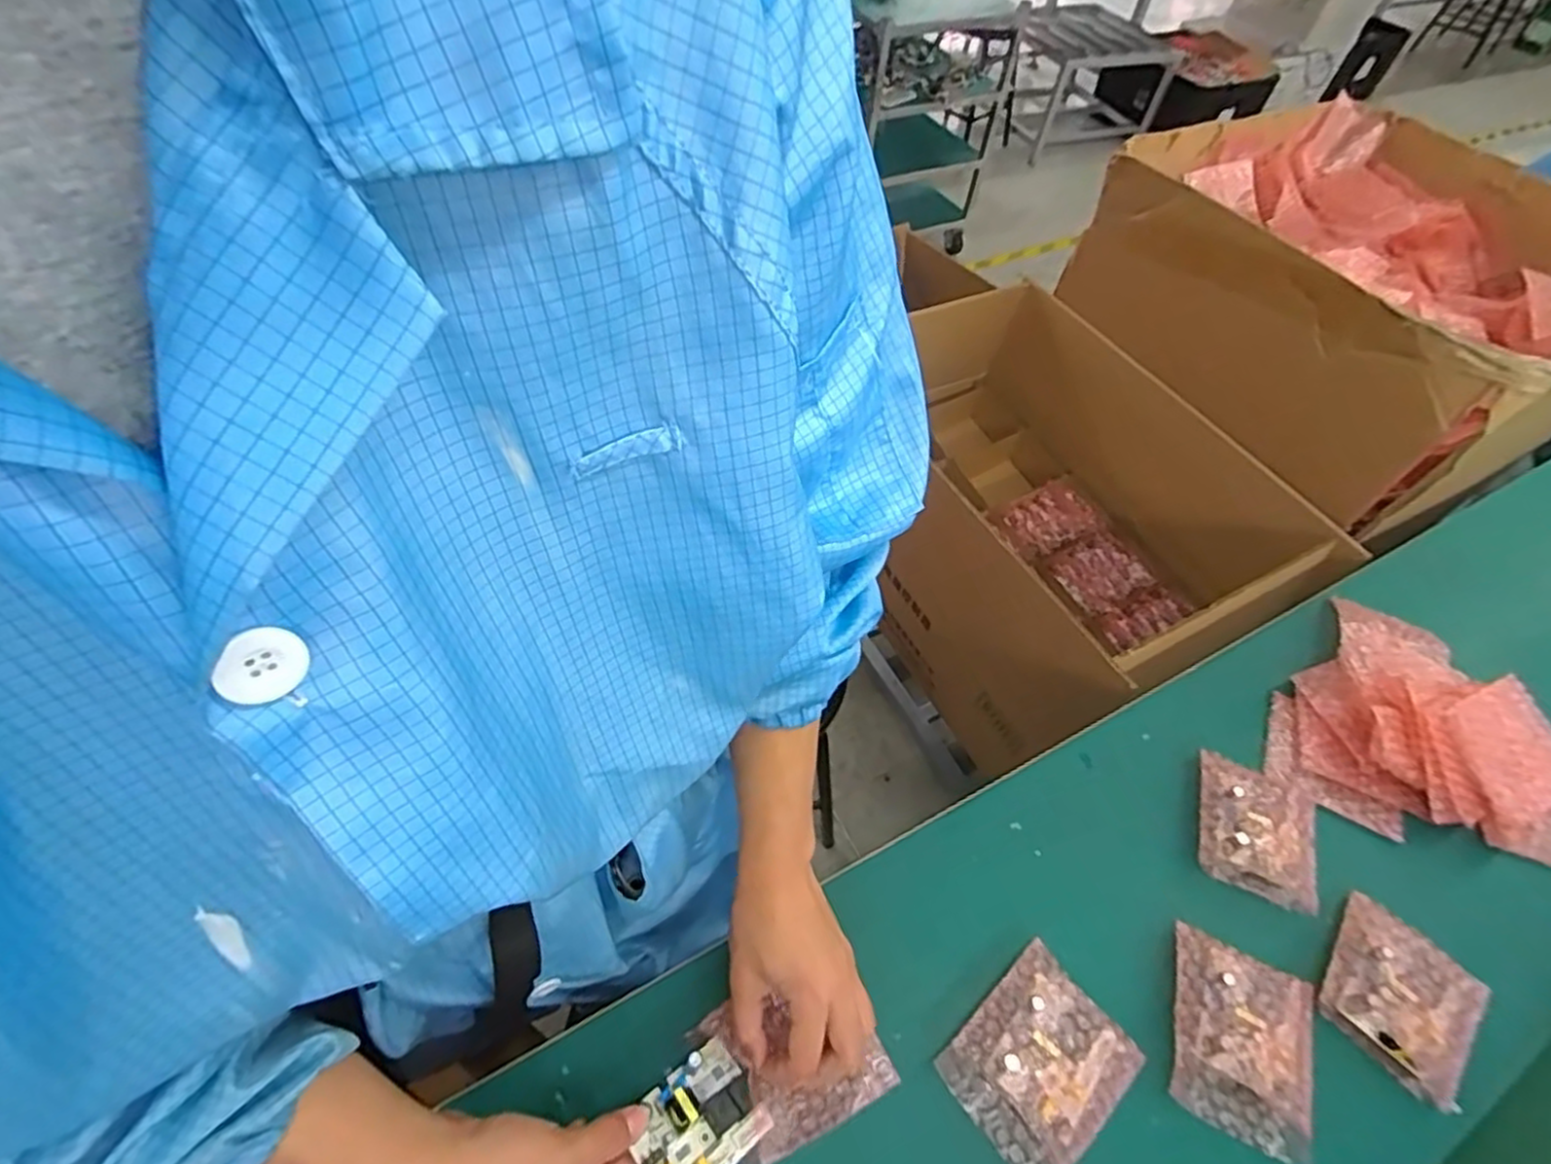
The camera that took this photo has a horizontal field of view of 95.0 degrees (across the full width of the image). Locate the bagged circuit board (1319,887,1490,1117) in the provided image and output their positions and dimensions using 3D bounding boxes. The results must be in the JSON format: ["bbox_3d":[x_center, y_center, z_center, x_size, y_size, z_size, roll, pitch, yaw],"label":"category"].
[{"bbox_3d":[0.464,0.302,0.520,0.095,0.030,0.106,39,60,21],"label":"bagged circuit board"}]

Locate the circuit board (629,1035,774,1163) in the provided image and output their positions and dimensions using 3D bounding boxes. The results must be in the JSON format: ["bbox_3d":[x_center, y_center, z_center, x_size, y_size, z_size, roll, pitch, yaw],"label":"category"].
[{"bbox_3d":[-0.048,0.336,0.445,0.080,0.023,0.063,-22,52,-37],"label":"circuit board"}]

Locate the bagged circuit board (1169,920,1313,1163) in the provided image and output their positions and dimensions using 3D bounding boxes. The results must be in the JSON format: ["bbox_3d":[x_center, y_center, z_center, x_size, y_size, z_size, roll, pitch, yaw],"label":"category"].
[{"bbox_3d":[0.328,0.321,0.501,0.090,0.028,0.116,22,55,11],"label":"bagged circuit board"}]

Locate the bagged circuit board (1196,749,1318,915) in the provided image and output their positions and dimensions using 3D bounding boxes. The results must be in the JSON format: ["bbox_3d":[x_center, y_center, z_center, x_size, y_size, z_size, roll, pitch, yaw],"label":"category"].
[{"bbox_3d":[0.404,0.207,0.598,0.091,0.026,0.106,20,55,9],"label":"bagged circuit board"}]

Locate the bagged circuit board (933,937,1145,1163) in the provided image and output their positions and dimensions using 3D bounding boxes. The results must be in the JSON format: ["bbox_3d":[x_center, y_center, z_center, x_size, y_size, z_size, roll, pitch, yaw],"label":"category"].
[{"bbox_3d":[0.182,0.327,0.485,0.114,0.020,0.095,-33,63,-25],"label":"bagged circuit board"}]

